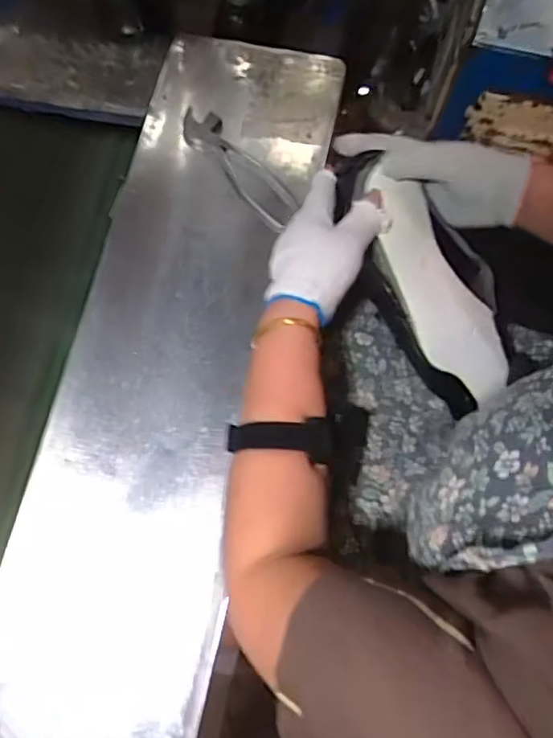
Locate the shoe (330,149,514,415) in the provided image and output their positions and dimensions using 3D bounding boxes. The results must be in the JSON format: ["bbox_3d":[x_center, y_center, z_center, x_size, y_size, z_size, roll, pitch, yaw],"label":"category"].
[{"bbox_3d":[0.139,-0.083,0.554,0.098,0.084,0.241,-29,96,-7],"label":"shoe"}]

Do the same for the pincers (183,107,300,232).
[{"bbox_3d":[-0.049,-0.245,0.693,0.048,0.013,0.193,-41,78,-10],"label":"pincers"}]

